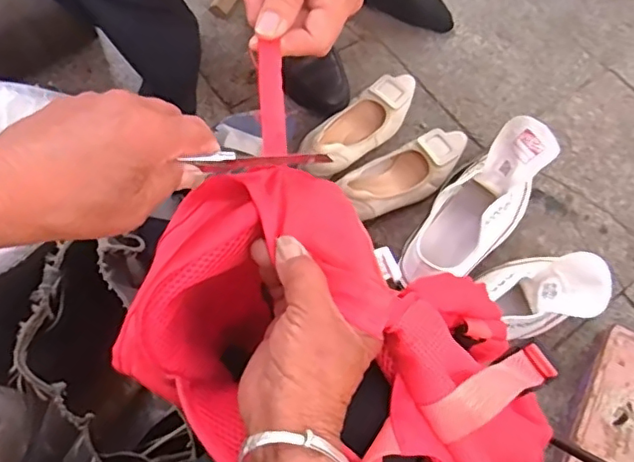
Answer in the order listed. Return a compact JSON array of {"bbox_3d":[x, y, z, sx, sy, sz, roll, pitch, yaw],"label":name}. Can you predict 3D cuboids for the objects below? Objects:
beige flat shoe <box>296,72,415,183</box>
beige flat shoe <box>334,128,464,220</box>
[{"bbox_3d":[0.064,-0.160,0.873,0.235,0.066,0.081,-42,73,-18],"label":"beige flat shoe"},{"bbox_3d":[0.130,-0.089,0.842,0.221,0.083,0.088,-26,69,-13],"label":"beige flat shoe"}]

